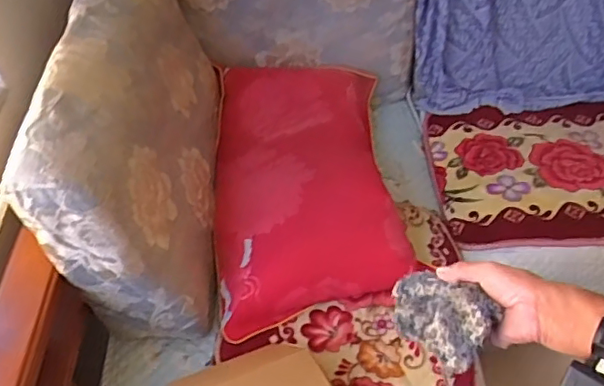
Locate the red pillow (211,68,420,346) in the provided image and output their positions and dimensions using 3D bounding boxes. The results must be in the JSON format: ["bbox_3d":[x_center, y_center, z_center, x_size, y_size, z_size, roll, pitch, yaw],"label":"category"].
[{"bbox_3d":[0.012,-0.049,1.318,0.419,0.120,0.713,-6,47,-4],"label":"red pillow"}]

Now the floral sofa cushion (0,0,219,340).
[{"bbox_3d":[-0.313,-0.139,1.159,0.238,0.412,0.734,-3,47,-1],"label":"floral sofa cushion"}]

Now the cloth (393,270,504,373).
[{"bbox_3d":[0.150,0.137,0.643,0.079,0.088,0.118,-36,56,-28],"label":"cloth"}]

